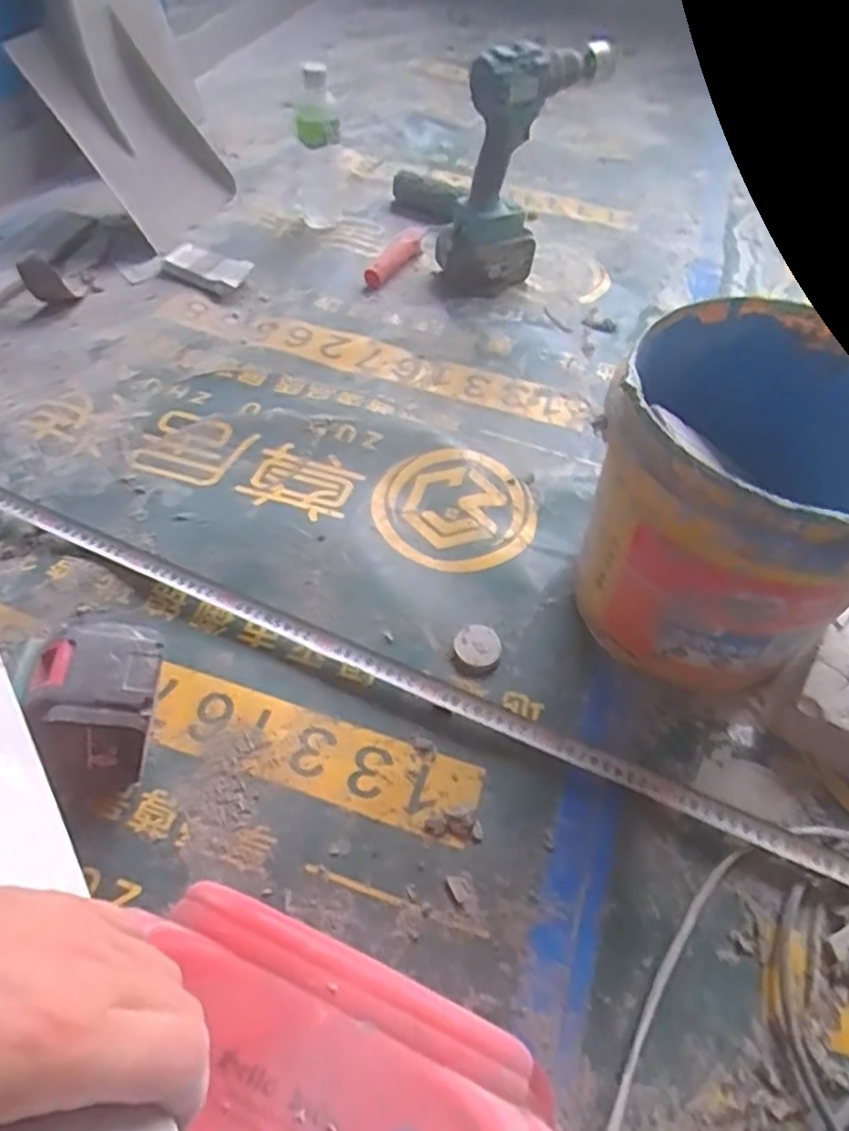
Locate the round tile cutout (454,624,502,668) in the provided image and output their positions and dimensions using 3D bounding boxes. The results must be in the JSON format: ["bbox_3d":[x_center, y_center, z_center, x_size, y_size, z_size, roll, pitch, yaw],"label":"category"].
[{"bbox_3d":[0.048,0.072,0.631,0.041,0.010,0.039,1,52,-2],"label":"round tile cutout"}]

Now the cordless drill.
[{"bbox_3d":[0.096,-0.508,0.920,0.245,0.269,0.113,-36,62,-26],"label":"cordless drill"}]

